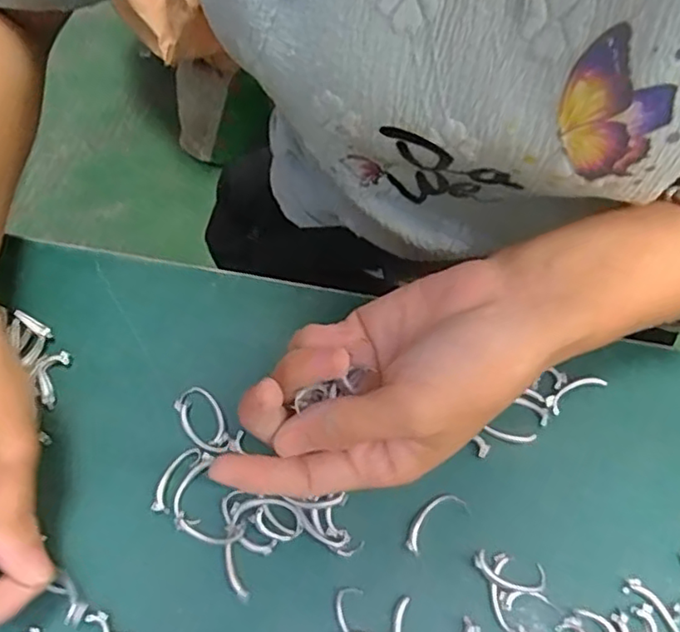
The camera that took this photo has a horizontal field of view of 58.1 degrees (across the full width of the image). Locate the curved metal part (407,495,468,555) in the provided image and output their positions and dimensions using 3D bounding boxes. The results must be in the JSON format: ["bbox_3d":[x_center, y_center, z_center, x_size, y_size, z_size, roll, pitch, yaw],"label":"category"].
[{"bbox_3d":[0.040,0.089,0.268,0.032,0.004,0.012,-38,72,-17],"label":"curved metal part"}]

